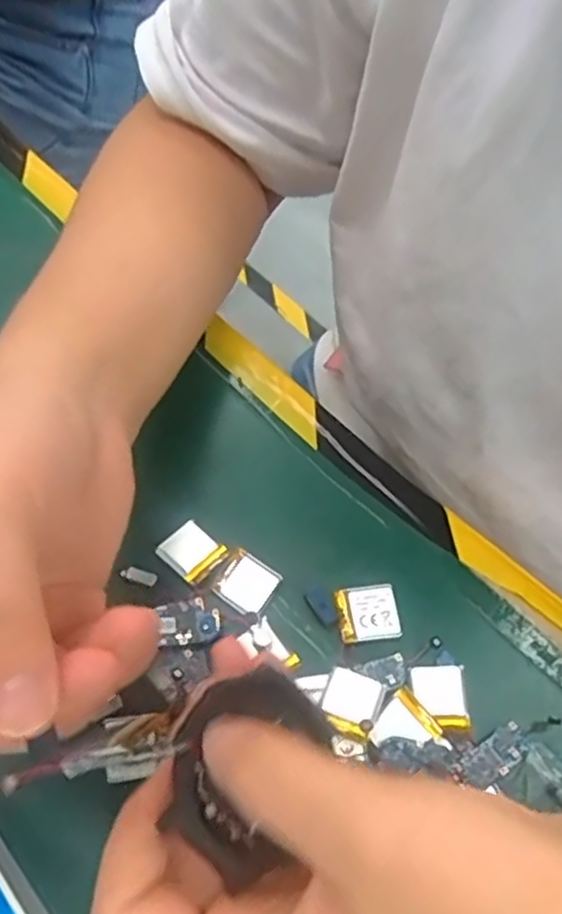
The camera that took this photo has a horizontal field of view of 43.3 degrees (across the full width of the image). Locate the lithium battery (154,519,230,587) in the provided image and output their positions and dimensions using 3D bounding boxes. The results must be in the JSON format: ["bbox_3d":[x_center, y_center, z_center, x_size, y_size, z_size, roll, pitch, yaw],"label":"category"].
[{"bbox_3d":[-0.036,0.039,0.289,0.023,0.005,0.020,41,69,17],"label":"lithium battery"}]

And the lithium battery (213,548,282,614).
[{"bbox_3d":[-0.013,0.050,0.285,0.022,0.004,0.020,30,66,13],"label":"lithium battery"}]

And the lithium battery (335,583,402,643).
[{"bbox_3d":[0.035,0.061,0.281,0.023,0.004,0.022,-7,63,-5],"label":"lithium battery"}]

